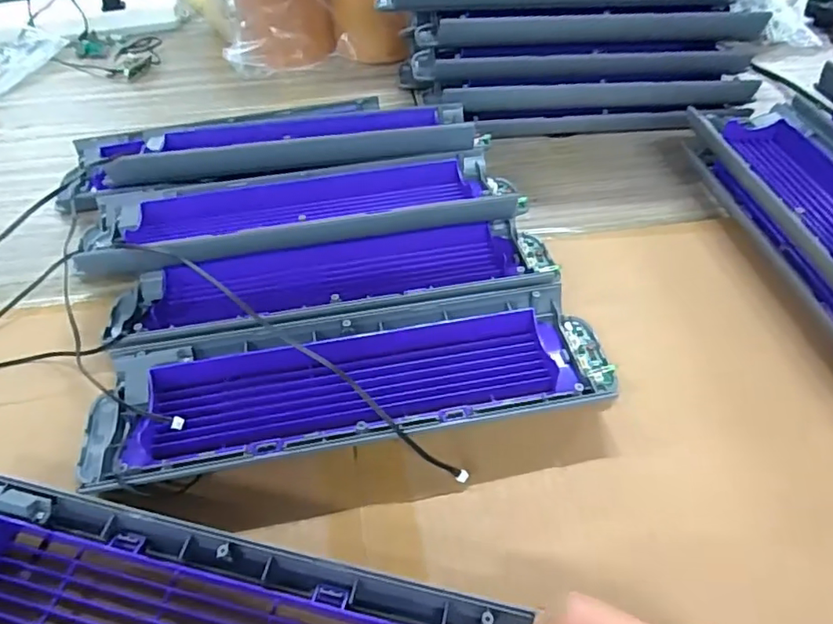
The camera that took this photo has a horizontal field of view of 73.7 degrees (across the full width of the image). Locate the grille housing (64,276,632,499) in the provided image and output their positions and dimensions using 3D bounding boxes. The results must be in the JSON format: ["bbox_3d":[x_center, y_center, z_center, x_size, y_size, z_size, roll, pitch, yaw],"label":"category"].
[{"bbox_3d":[-0.036,0.038,0.318,0.292,0.029,0.089,-9,51,-6],"label":"grille housing"}]

